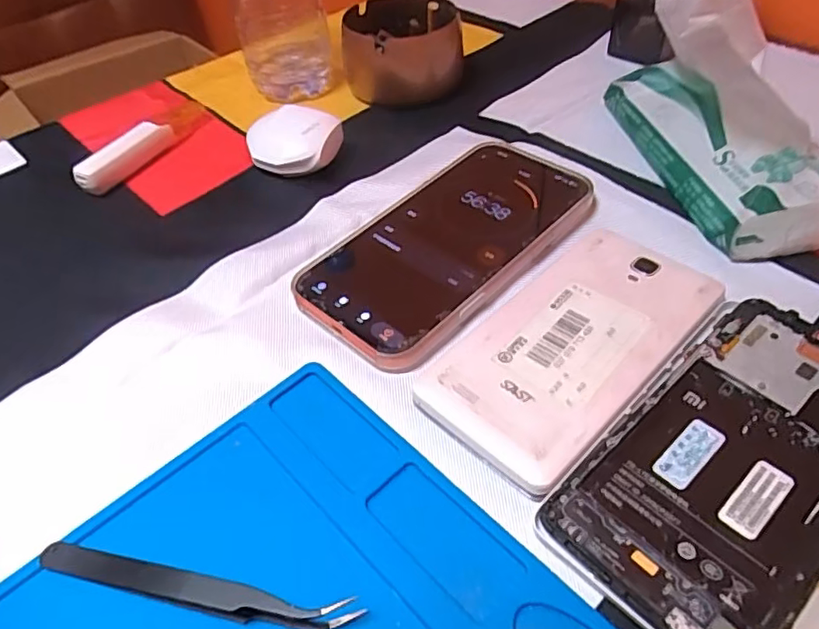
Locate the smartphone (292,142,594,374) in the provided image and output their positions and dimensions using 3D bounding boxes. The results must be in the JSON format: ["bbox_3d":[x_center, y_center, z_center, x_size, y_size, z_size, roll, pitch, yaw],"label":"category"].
[{"bbox_3d":[0.022,-0.043,0.320,0.088,0.009,0.170,33,59,31],"label":"smartphone"}]

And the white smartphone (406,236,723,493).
[{"bbox_3d":[0.073,0.011,0.262,0.072,0.004,0.140,32,59,31],"label":"white smartphone"}]

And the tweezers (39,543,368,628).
[{"bbox_3d":[-0.076,0.094,0.206,0.115,0.015,0.012,6,49,12],"label":"tweezers"}]

